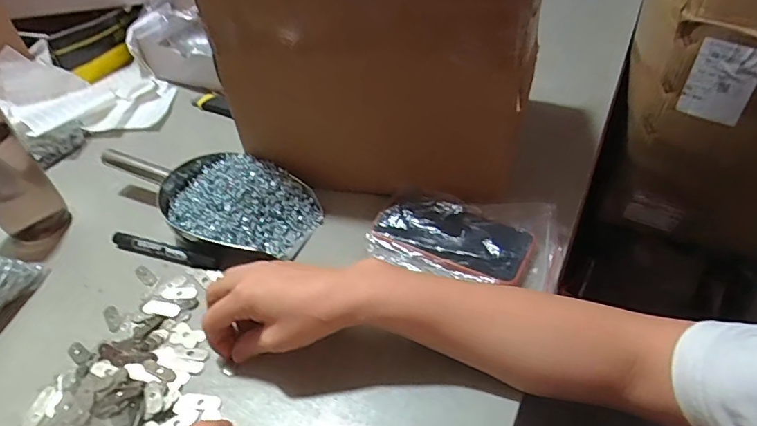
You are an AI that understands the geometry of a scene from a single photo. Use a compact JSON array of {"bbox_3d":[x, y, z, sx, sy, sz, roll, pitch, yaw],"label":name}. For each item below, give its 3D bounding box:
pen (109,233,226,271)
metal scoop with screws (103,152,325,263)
[{"bbox_3d":[-0.228,0.042,0.516,0.142,0.012,0.016,11,46,17],"label":"pen"},{"bbox_3d":[-0.202,-0.020,0.557,0.268,0.050,0.123,17,48,22],"label":"metal scoop with screws"}]

